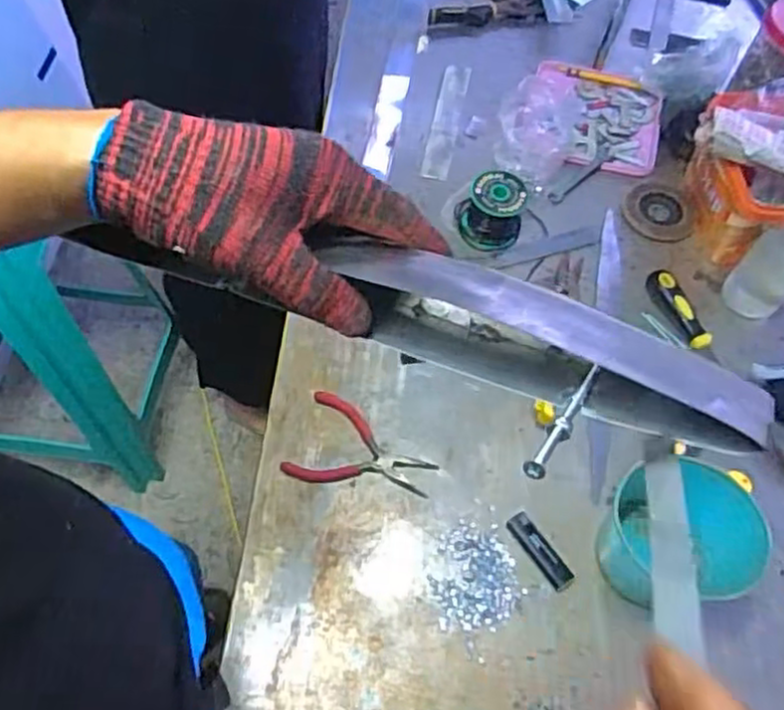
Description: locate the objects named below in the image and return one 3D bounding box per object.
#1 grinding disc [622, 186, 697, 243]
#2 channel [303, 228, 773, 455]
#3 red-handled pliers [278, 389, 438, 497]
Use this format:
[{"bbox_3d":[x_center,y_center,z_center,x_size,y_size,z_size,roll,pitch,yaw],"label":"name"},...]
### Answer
[{"bbox_3d":[0.347,-0.187,0.933,0.087,0.008,0.084,5,61,1],"label":"grinding disc"},{"bbox_3d":[0.062,-0.006,0.326,0.198,0.046,0.046,23,62,21],"label":"channel"},{"bbox_3d":[-0.029,0.106,0.752,0.147,0.007,0.099,21,62,9],"label":"red-handled pliers"}]

